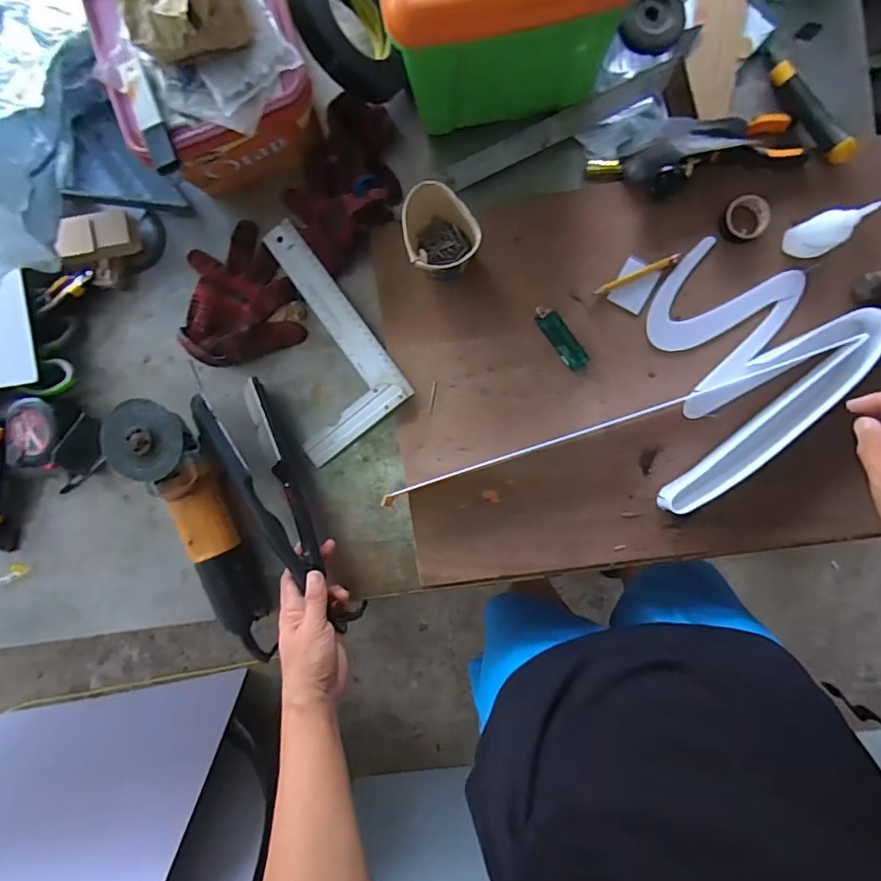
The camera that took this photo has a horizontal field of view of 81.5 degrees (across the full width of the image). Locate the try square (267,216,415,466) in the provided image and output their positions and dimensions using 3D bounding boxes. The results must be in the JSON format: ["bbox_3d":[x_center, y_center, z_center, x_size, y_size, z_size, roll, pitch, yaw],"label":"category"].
[{"bbox_3d":[-0.159,-0.117,0.596,0.145,0.017,0.257,-35,91,5],"label":"try square"}]

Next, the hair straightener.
[{"bbox_3d":[-0.177,0.078,0.582,0.061,0.077,0.297,-24,98,6],"label":"hair straightener"}]

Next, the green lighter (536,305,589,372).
[{"bbox_3d":[0.135,-0.115,0.569,0.027,0.007,0.080,-36,91,5],"label":"green lighter"}]

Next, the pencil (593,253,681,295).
[{"bbox_3d":[0.216,-0.182,0.561,0.096,0.004,0.010,-21,90,6],"label":"pencil"}]

